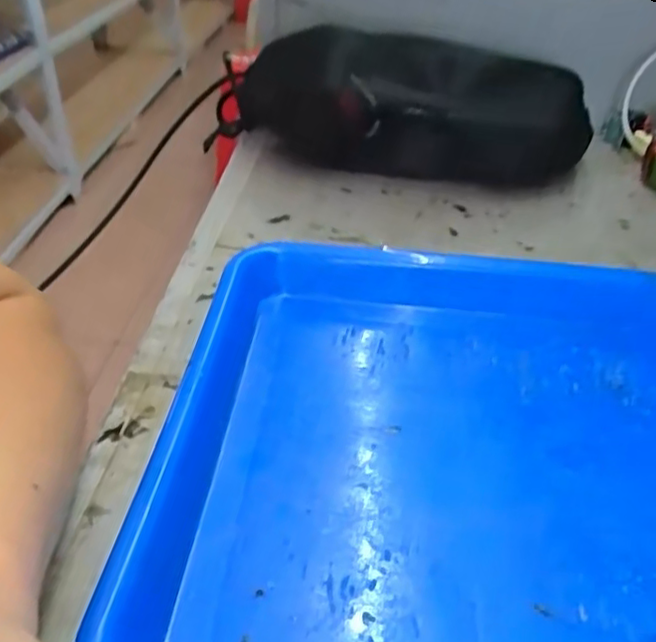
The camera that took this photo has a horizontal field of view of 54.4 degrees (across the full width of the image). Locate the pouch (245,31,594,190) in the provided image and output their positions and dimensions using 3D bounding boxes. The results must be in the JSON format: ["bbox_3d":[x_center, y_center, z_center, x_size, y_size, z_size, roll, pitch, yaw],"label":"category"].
[{"bbox_3d":[0.055,-0.175,0.507,0.288,0.101,0.100,10,39,11],"label":"pouch"}]

